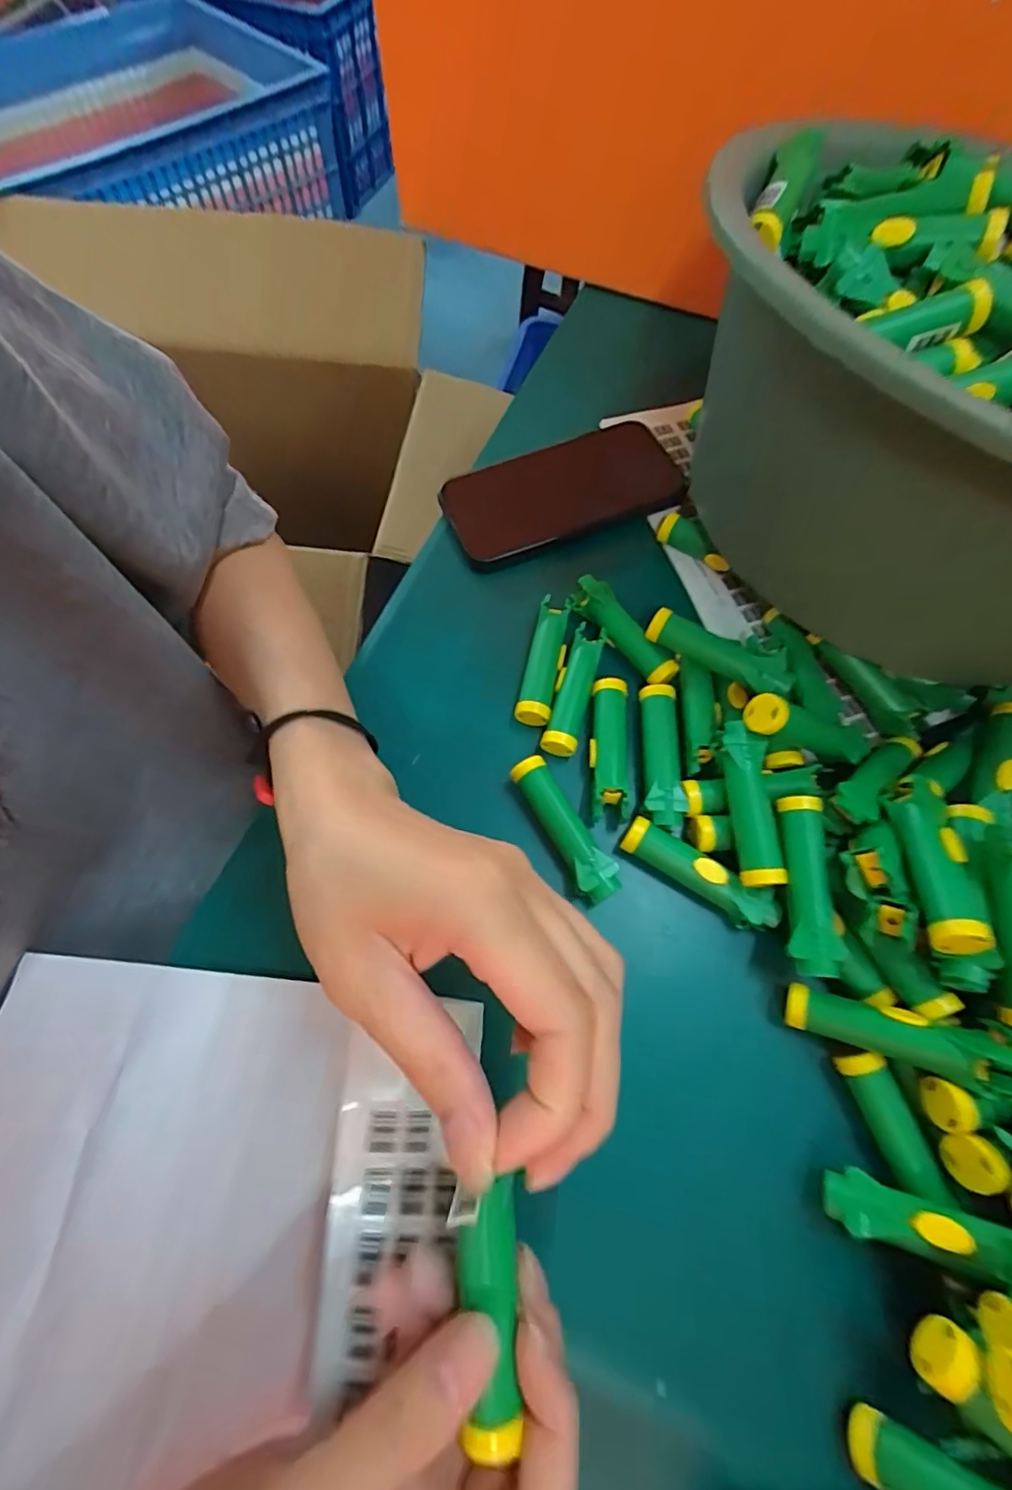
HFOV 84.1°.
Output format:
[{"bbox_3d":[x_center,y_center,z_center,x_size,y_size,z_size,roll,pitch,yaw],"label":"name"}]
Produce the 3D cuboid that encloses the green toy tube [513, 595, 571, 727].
[{"bbox_3d":[0.023,-0.050,0.333,0.020,0.018,0.079,12,67,4],"label":"green toy tube"}]

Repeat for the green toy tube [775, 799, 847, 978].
[{"bbox_3d":[0.139,0.066,0.264,0.020,0.024,0.078,6,67,1],"label":"green toy tube"}]

